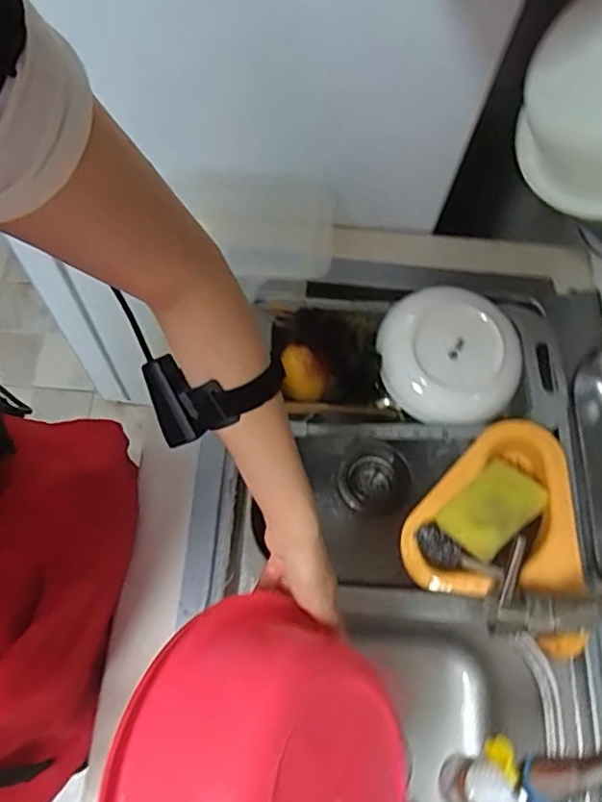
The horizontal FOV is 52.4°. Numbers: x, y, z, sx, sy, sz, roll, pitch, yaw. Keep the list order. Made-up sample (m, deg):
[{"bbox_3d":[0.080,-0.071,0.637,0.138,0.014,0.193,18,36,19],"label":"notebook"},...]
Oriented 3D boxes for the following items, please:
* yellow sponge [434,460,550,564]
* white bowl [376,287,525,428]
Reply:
[{"bbox_3d":[0.220,0.124,0.705,0.108,0.014,0.084,-46,43,-1],"label":"yellow sponge"},{"bbox_3d":[0.196,-0.064,0.795,0.177,0.053,0.188,1,67,-2],"label":"white bowl"}]

